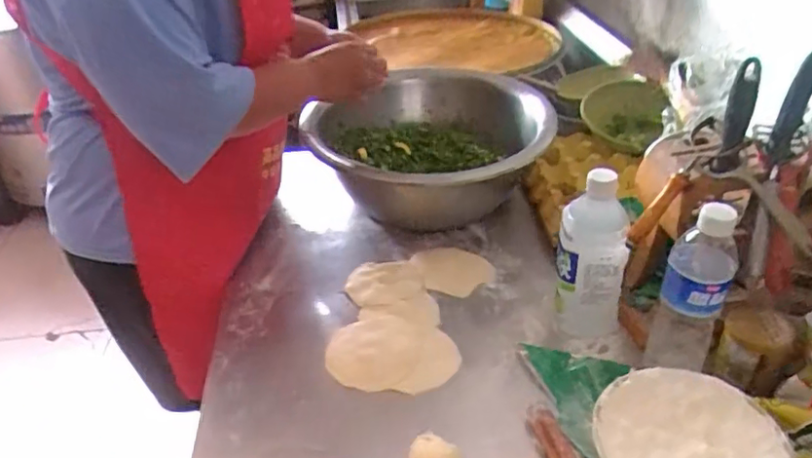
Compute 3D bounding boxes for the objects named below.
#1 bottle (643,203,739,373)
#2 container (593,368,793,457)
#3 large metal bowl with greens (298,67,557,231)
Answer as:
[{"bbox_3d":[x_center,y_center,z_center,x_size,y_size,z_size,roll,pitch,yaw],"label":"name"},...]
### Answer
[{"bbox_3d":[0.298,0.078,0.628,0.063,0.208,0.062,13,37,22],"label":"bottle"},{"bbox_3d":[0.269,0.221,0.579,0.163,0.070,0.160,-2,34,1],"label":"container"},{"bbox_3d":[0.035,-0.132,1.003,0.369,0.163,0.339,-1,34,3],"label":"large metal bowl with greens"}]

